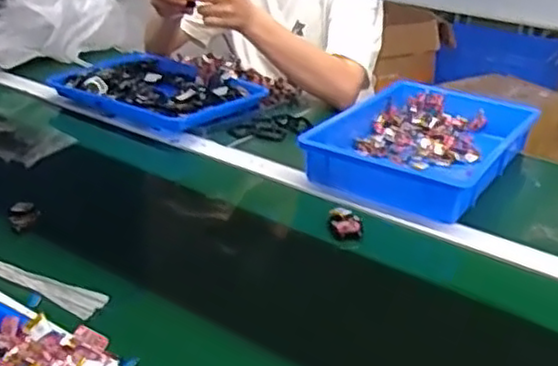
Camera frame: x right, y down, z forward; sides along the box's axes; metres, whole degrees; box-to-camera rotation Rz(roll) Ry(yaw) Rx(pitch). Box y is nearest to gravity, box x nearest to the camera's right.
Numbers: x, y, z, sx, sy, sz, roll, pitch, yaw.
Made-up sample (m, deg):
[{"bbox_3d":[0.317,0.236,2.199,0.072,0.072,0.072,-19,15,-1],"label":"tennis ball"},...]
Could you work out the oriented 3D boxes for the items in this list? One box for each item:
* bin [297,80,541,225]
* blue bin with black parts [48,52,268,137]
[{"bbox_3d":[0.222,-0.066,1.065,0.260,0.061,0.384,19,32,29],"label":"bin"},{"bbox_3d":[-0.207,-0.163,1.189,0.319,0.038,0.228,22,33,33],"label":"blue bin with black parts"}]

